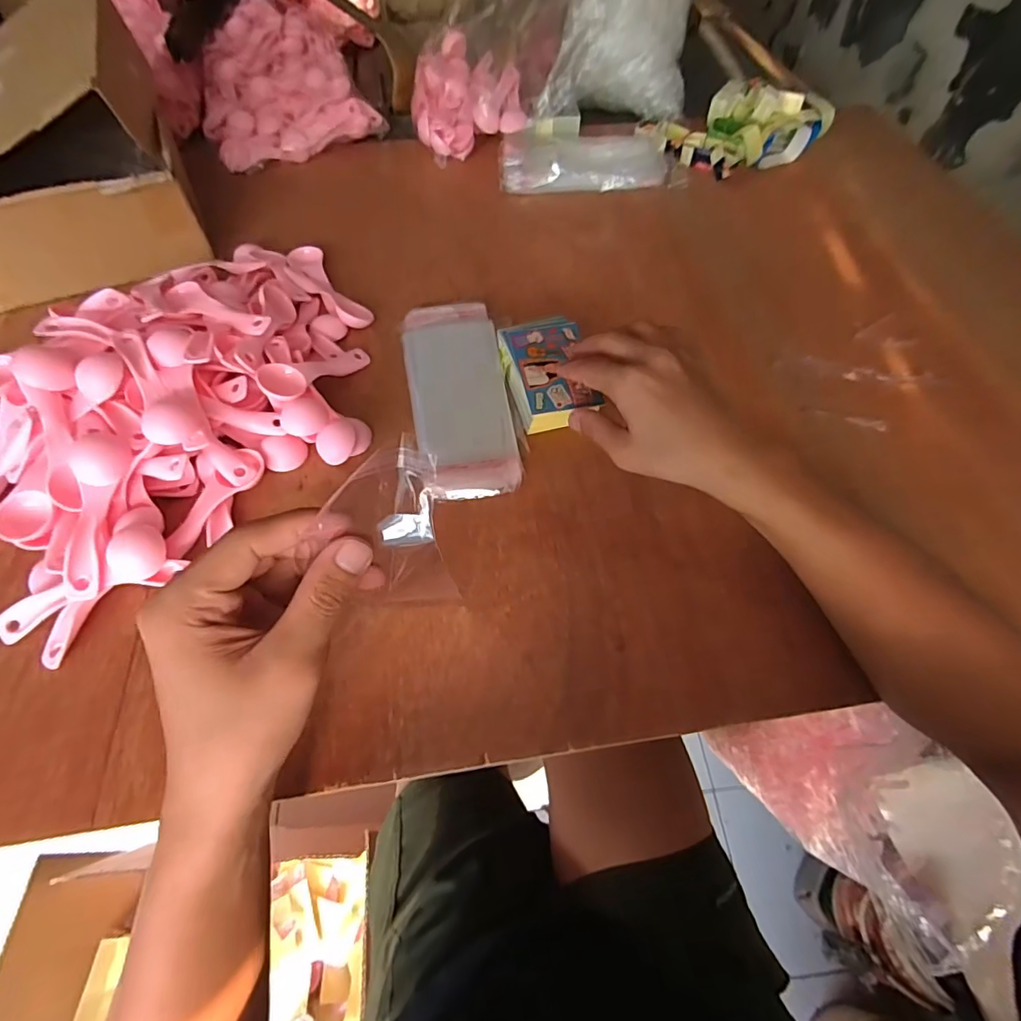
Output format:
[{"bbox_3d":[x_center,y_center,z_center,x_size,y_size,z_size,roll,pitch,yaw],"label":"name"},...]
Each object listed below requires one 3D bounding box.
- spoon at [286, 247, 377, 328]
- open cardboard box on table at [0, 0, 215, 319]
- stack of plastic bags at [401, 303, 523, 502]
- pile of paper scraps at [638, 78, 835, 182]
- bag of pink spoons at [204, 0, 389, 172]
[{"bbox_3d":[-0.190,-0.235,0.533,0.034,0.027,0.138,-31,61,-18],"label":"spoon"},{"bbox_3d":[-0.490,-0.354,0.523,0.270,0.166,0.258,-24,59,-14],"label":"open cardboard box on table"},{"bbox_3d":[-0.047,-0.109,0.455,0.083,0.018,0.224,-8,57,-4],"label":"stack of plastic bags"},{"bbox_3d":[0.308,-0.522,0.695,0.240,0.049,0.158,-32,62,-19],"label":"pile of paper scraps"},{"bbox_3d":[-0.324,-0.611,0.734,0.223,0.097,0.314,-16,58,-9],"label":"bag of pink spoons"}]

